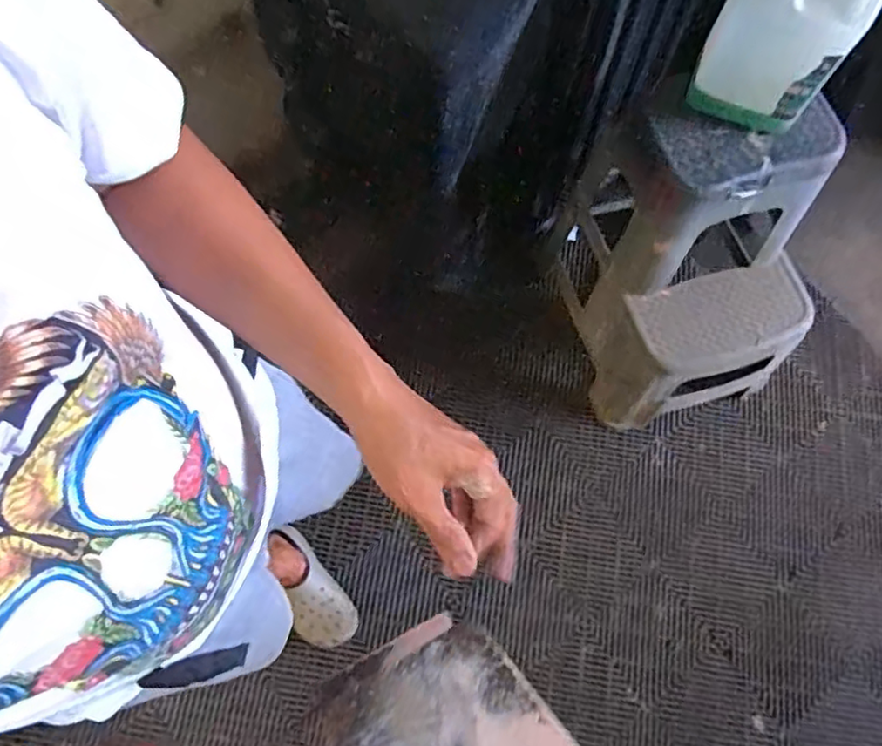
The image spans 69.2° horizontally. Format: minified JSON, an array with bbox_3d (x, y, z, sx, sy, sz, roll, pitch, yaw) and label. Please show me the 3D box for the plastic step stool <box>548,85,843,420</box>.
[{"bbox_3d":[0.501,-0.222,1.315,0.406,0.588,0.482,-19,73,-7],"label":"plastic step stool"}]

